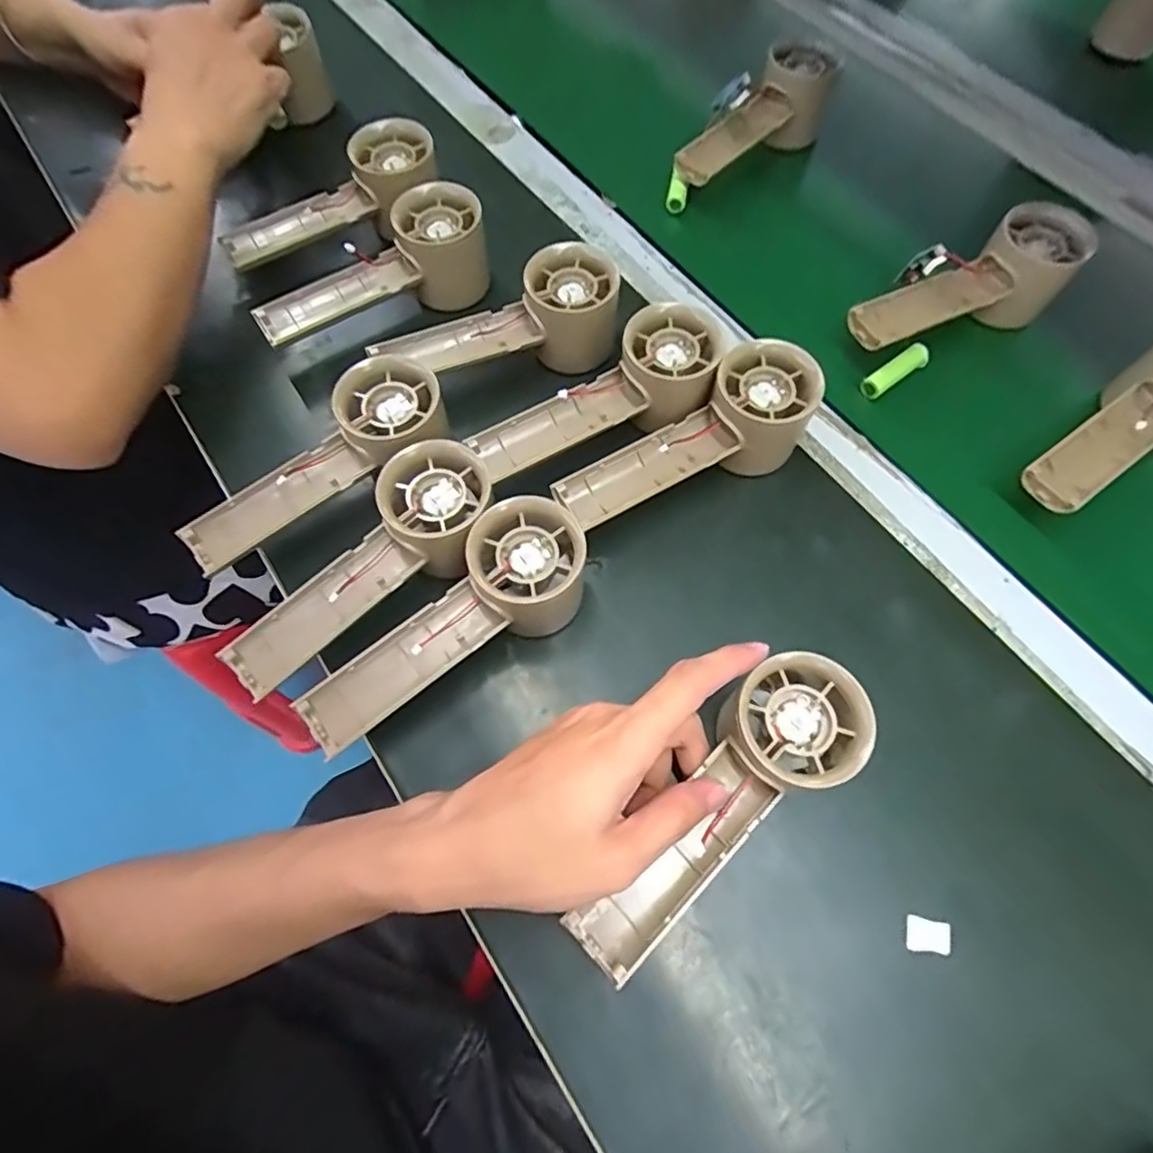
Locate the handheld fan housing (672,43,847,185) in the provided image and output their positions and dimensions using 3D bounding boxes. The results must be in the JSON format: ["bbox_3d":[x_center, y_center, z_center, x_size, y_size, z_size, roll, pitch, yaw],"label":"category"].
[{"bbox_3d":[0.144,-0.353,0.473,0.052,0.041,0.158,39,73,16],"label":"handheld fan housing"}]

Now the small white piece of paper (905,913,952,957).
[{"bbox_3d":[0.158,0.162,0.273,0.019,0.004,0.014,11,68,5],"label":"small white piece of paper"}]

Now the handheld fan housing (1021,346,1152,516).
[{"bbox_3d":[0.321,-0.090,0.362,0.146,0.063,0.054,-29,70,-11],"label":"handheld fan housing"}]

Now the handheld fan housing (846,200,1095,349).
[{"bbox_3d":[0.255,-0.184,0.402,0.150,0.058,0.053,-26,69,-10],"label":"handheld fan housing"}]

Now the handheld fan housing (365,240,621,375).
[{"bbox_3d":[-0.047,-0.151,0.380,0.146,0.059,0.052,-17,68,-6],"label":"handheld fan housing"}]

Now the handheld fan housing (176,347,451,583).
[{"bbox_3d":[-0.145,-0.063,0.337,0.160,0.040,0.062,-36,70,6],"label":"handheld fan housing"}]

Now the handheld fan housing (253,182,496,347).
[{"bbox_3d":[-0.133,-0.196,0.398,0.153,0.057,0.054,-25,69,-9],"label":"handheld fan housing"}]

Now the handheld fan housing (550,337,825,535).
[{"bbox_3d":[0.063,-0.068,0.343,0.148,0.060,0.053,-33,70,-12],"label":"handheld fan housing"}]

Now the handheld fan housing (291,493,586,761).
[{"bbox_3d":[-0.065,0.024,0.307,0.155,0.059,0.051,-33,70,-12],"label":"handheld fan housing"}]

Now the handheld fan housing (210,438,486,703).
[{"bbox_3d":[-0.109,-0.004,0.315,0.160,0.042,0.055,-43,72,-2],"label":"handheld fan housing"}]

